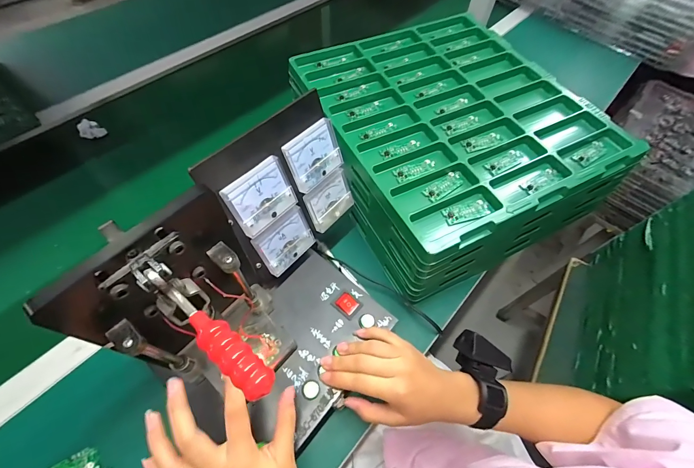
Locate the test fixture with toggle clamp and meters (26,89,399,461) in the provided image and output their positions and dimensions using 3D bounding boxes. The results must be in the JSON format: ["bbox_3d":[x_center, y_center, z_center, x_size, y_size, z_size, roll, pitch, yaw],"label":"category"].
[{"bbox_3d":[-0.047,0.025,0.298,0.188,0.194,0.265,33,63,16],"label":"test fixture with toggle clamp and meters"}]

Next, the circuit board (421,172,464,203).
[{"bbox_3d":[0.122,-0.060,0.395,0.058,0.004,0.023,-33,66,-20],"label":"circuit board"}]

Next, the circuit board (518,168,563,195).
[{"bbox_3d":[0.250,-0.068,0.405,0.059,0.004,0.020,-27,64,-18],"label":"circuit board"}]

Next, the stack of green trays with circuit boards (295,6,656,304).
[{"bbox_3d":[0.158,-0.163,0.503,0.364,0.105,0.406,-21,63,-15],"label":"stack of green trays with circuit boards"}]

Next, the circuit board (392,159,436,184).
[{"bbox_3d":[0.087,-0.083,0.408,0.057,0.004,0.022,-23,63,-16],"label":"circuit board"}]

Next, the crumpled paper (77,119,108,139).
[{"bbox_3d":[-0.464,-0.190,0.570,0.023,0.027,0.038,41,66,19],"label":"crumpled paper"}]

